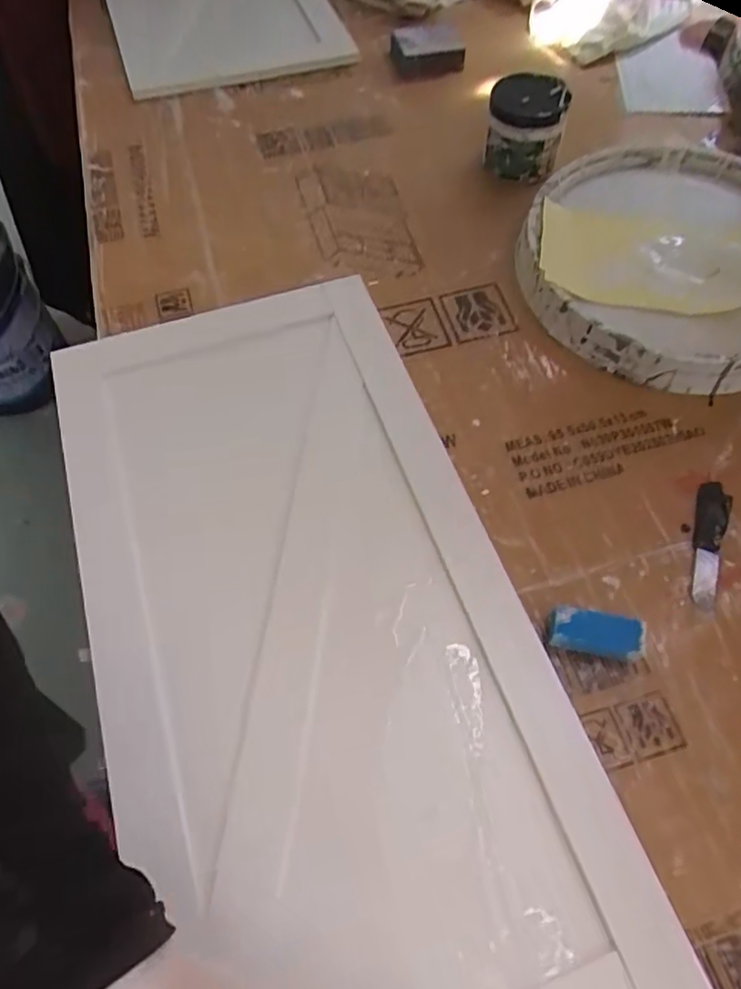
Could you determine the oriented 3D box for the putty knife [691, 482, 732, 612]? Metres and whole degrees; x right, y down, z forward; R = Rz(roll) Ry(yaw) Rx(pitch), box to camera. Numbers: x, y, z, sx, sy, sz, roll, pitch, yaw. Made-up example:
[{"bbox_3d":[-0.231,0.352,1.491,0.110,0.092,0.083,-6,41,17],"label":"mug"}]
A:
[{"bbox_3d":[0.262,0.037,0.476,0.024,0.006,0.106,18,63,10],"label":"putty knife"}]

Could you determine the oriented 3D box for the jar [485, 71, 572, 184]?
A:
[{"bbox_3d":[0.163,-0.388,0.650,0.078,0.072,0.082,0,62,-1],"label":"jar"}]

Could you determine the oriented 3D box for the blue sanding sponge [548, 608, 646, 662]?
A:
[{"bbox_3d":[0.158,0.100,0.438,0.064,0.025,0.027,9,62,5],"label":"blue sanding sponge"}]

